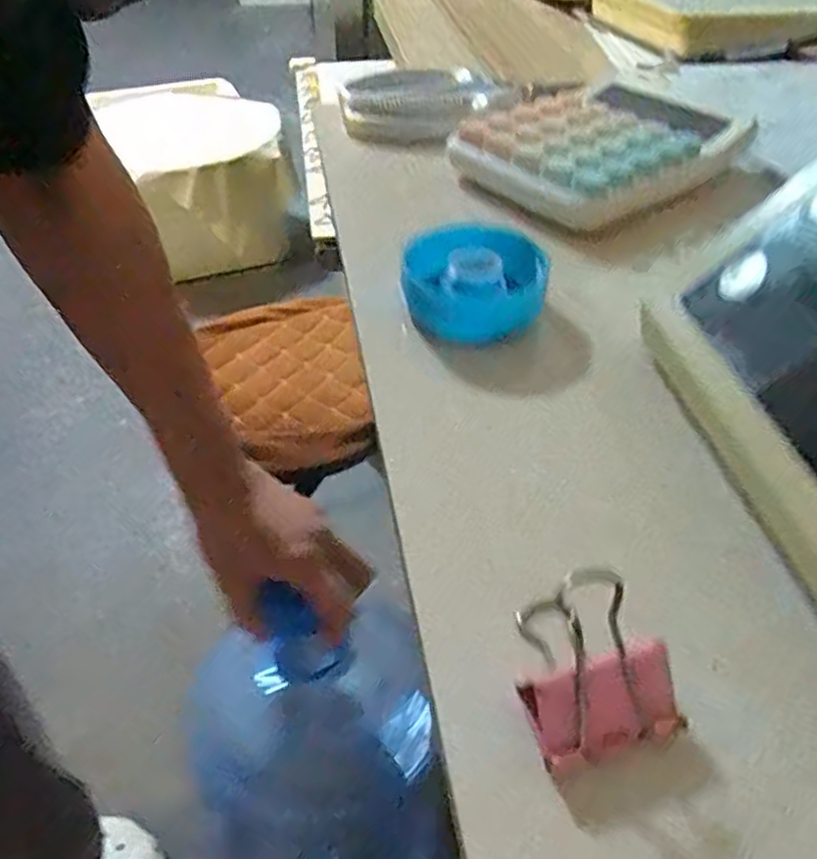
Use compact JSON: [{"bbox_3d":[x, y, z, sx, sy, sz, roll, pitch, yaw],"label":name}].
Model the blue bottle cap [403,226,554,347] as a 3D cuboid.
[{"bbox_3d":[0.026,-0.059,0.271,0.055,0.024,0.055,0,44,0],"label":"blue bottle cap"}]

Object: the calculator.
[{"bbox_3d":[0.099,-0.147,0.353,0.126,0.023,0.111,-31,52,-28],"label":"calculator"}]

